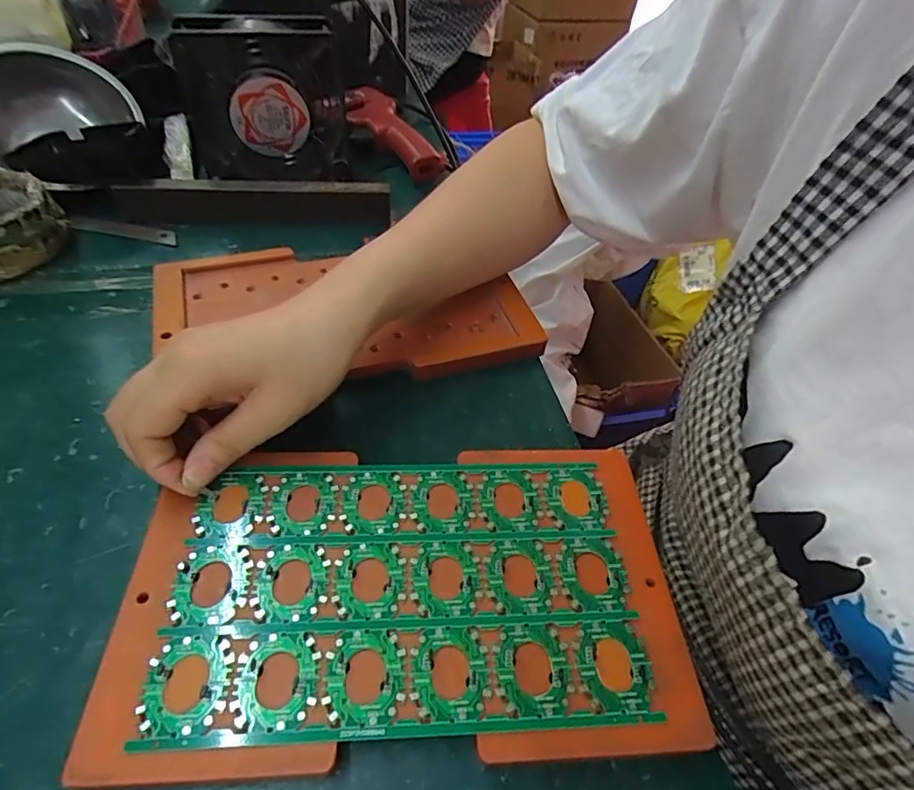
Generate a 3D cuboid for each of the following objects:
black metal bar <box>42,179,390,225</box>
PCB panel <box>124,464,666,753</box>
[{"bbox_3d":[-0.182,-0.156,0.424,0.249,0.030,0.020,0,49,-7],"label":"black metal bar"},{"bbox_3d":[-0.022,0.083,0.239,0.198,0.006,0.119,-1,50,-4],"label":"PCB panel"}]

